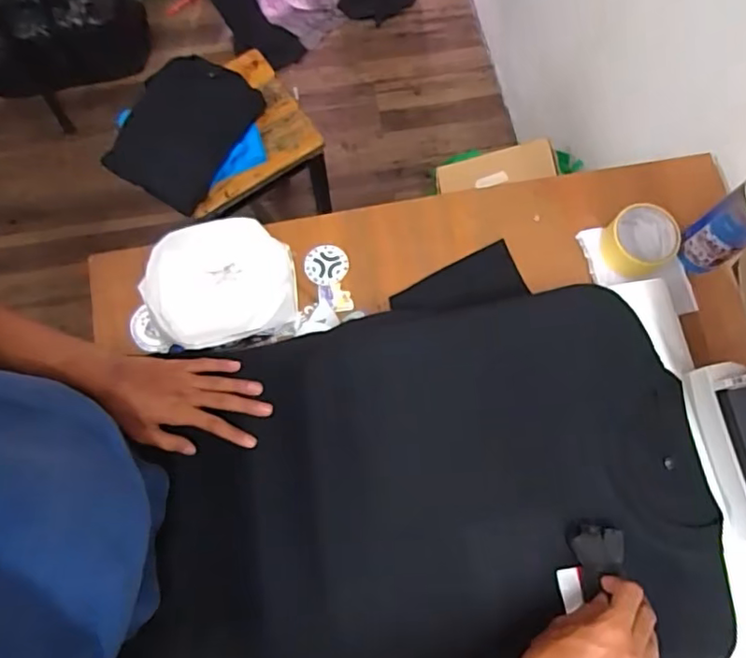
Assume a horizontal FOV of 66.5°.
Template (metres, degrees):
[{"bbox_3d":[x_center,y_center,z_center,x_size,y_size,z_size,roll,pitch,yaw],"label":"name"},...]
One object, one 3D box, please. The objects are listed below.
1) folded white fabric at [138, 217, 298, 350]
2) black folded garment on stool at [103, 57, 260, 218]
[{"bbox_3d":[-0.196,-0.061,0.737,0.188,0.052,0.171,-8,77,-2],"label":"folded white fabric"},{"bbox_3d":[-0.363,-0.379,1.092,0.206,0.072,0.274,29,79,6],"label":"black folded garment on stool"}]

